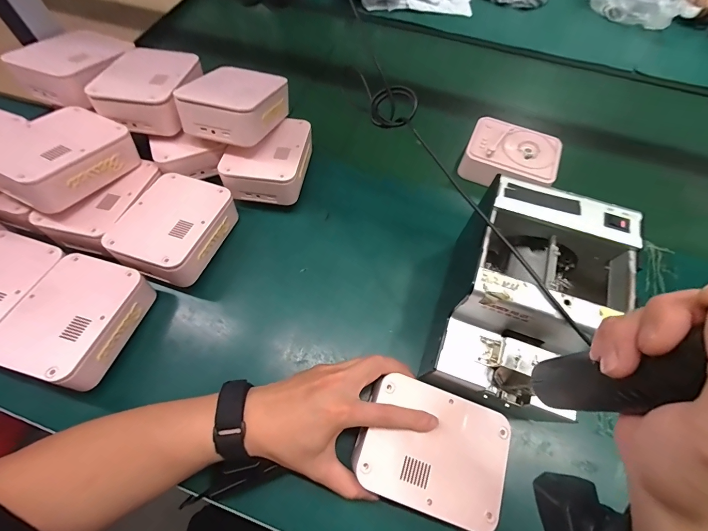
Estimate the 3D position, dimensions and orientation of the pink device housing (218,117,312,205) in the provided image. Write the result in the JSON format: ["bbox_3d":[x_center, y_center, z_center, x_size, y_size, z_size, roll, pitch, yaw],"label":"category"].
[{"bbox_3d":[-0.113,-0.146,0.449,0.097,0.043,0.127,6,62,2],"label":"pink device housing"}]

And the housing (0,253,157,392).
[{"bbox_3d":[-0.296,0.055,0.357,0.100,0.047,0.124,17,63,7],"label":"housing"}]

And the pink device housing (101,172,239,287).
[{"bbox_3d":[-0.215,-0.052,0.407,0.105,0.046,0.141,22,64,10],"label":"pink device housing"}]

